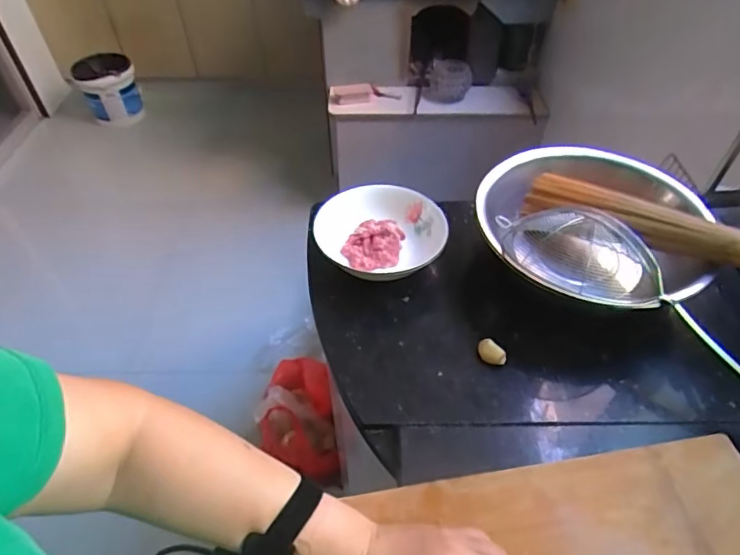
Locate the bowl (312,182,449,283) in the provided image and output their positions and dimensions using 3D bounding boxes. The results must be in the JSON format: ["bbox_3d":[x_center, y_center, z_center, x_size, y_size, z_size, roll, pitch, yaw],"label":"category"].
[{"bbox_3d":[0.017,-0.053,0.677,0.165,0.071,0.162,0,47,0],"label":"bowl"}]

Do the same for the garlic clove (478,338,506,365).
[{"bbox_3d":[0.137,0.088,0.569,0.018,0.022,0.034,-33,55,-26],"label":"garlic clove"}]

